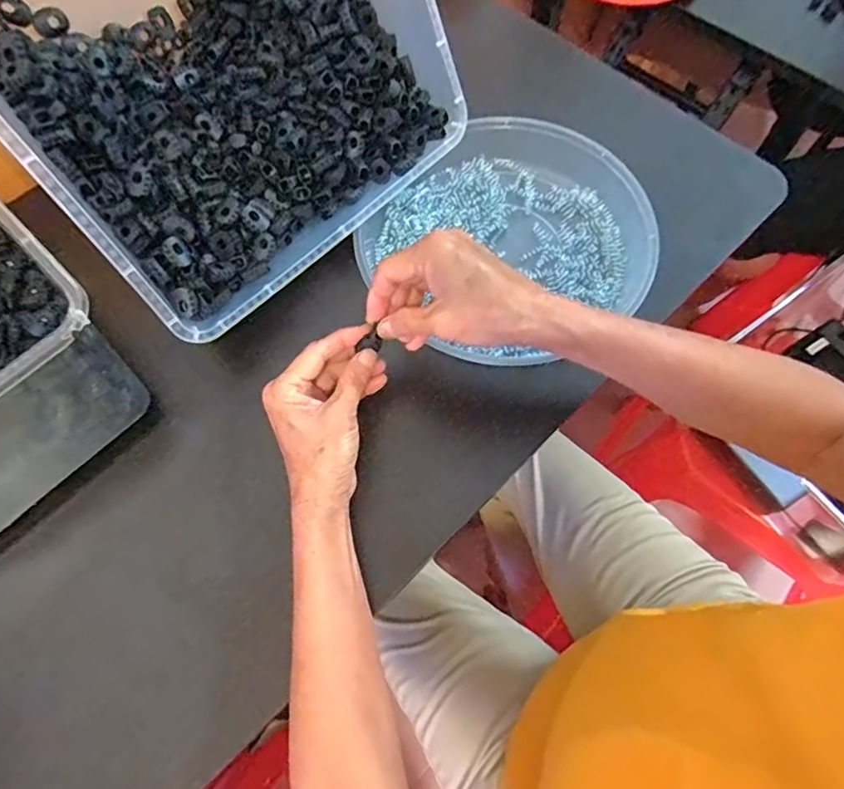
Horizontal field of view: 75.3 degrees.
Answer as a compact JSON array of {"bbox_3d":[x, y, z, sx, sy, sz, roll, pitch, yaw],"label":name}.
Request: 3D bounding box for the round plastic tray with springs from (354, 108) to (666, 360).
[{"bbox_3d":[0.074,-0.129,0.456,0.206,0.042,0.213,0,68,1],"label":"round plastic tray with springs"}]

